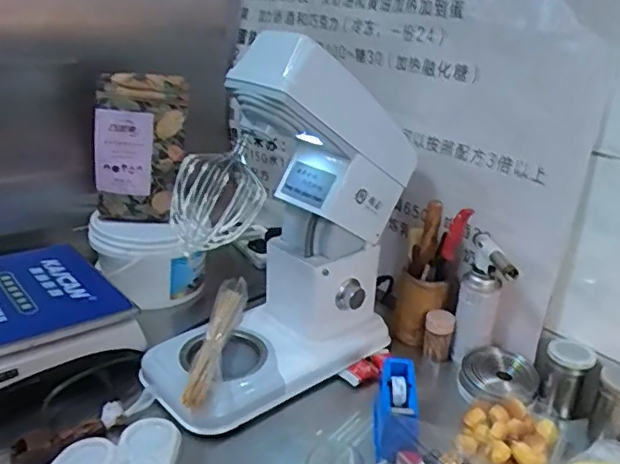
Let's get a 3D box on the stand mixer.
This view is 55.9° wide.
[{"bbox_3d":[-0.036,-0.020,0.939,0.463,0.508,0.211,-15,29,-36],"label":"stand mixer"}]

